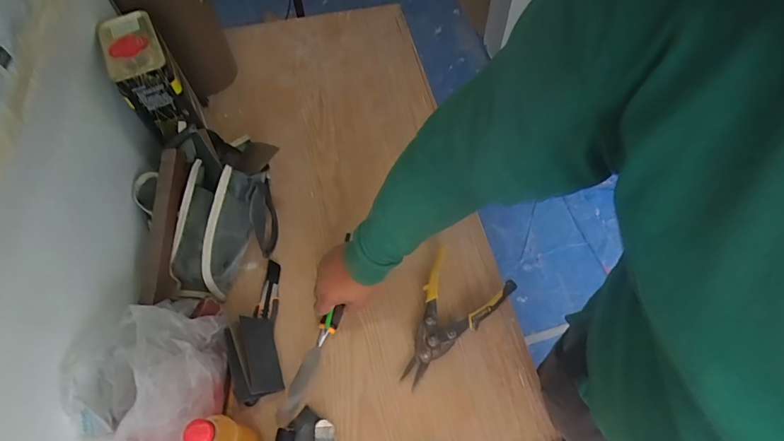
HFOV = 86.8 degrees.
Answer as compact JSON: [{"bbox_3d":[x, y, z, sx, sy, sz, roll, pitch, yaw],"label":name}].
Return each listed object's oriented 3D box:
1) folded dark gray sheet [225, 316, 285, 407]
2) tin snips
[{"bbox_3d":[-0.213,0.206,0.626,0.071,0.067,0.121,-16,60,-9],"label":"folded dark gray sheet"},{"bbox_3d":[0.092,0.164,0.665,0.131,0.033,0.213,26,62,16],"label":"tin snips"}]

